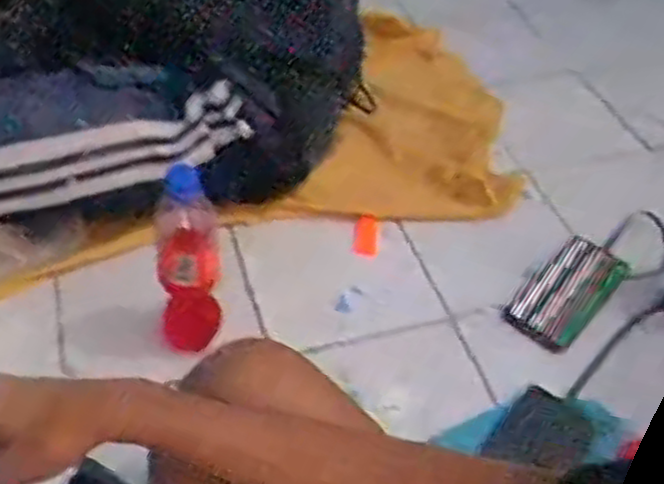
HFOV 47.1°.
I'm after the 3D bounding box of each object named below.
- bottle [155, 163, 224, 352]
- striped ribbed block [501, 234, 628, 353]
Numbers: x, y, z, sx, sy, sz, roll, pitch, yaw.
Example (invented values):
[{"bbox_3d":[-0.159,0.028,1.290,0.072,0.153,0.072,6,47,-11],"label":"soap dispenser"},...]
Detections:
[{"bbox_3d":[-0.132,0.023,0.710,0.056,0.218,0.051,-4,47,-10],"label":"bottle"},{"bbox_3d":[0.270,0.054,0.891,0.094,0.028,0.174,36,52,25],"label":"striped ribbed block"}]

